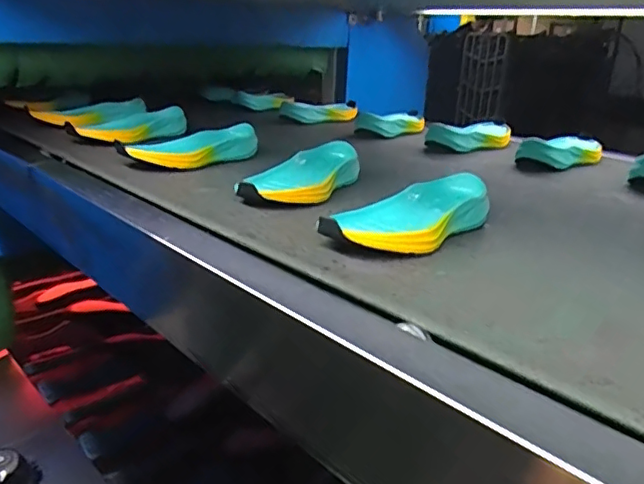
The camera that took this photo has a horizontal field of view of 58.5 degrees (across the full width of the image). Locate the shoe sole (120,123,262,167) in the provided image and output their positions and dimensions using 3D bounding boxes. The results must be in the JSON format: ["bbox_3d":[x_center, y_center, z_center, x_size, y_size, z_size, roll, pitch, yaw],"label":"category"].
[{"bbox_3d":[-0.181,-0.128,0.784,0.075,0.042,0.193,18,26,38],"label":"shoe sole"}]

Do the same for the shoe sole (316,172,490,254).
[{"bbox_3d":[0.084,-0.025,0.527,0.078,0.038,0.189,17,25,36],"label":"shoe sole"}]

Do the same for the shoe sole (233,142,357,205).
[{"bbox_3d":[-0.022,-0.078,0.669,0.090,0.037,0.208,9,22,20],"label":"shoe sole"}]

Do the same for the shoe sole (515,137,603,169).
[{"bbox_3d":[0.375,-0.139,0.883,0.202,0.040,0.063,-17,27,-41],"label":"shoe sole"}]

